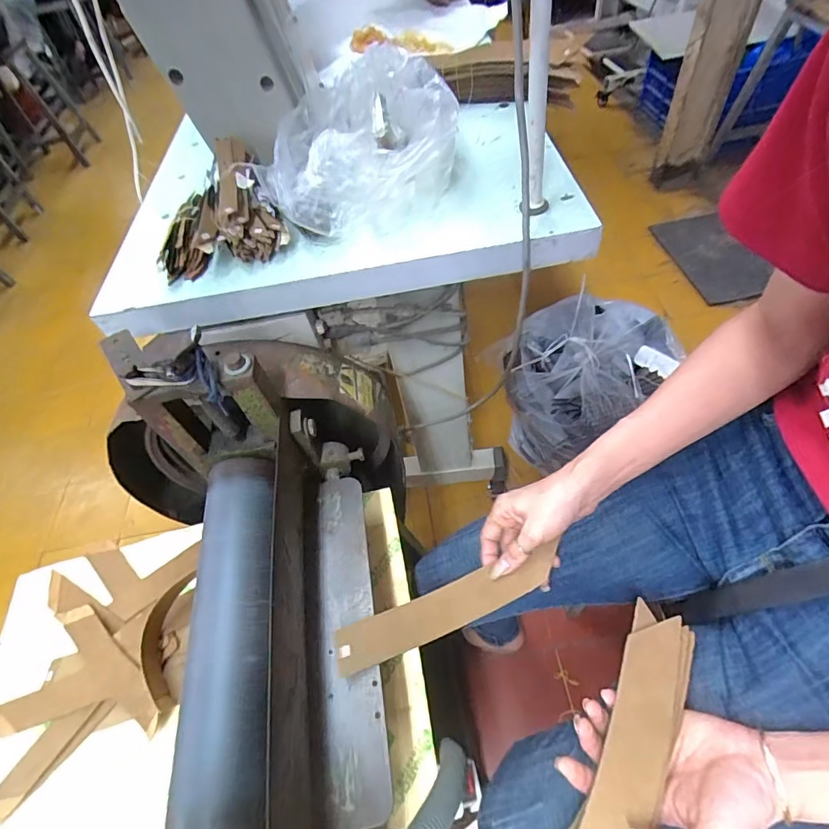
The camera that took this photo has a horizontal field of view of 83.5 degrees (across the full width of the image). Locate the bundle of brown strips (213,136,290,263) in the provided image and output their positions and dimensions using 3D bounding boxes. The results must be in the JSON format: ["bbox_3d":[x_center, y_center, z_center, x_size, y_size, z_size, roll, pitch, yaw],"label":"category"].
[{"bbox_3d":[-0.188,-0.242,0.499,0.075,0.062,0.150,-14,70,-6],"label":"bundle of brown strips"}]

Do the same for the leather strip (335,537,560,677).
[{"bbox_3d":[0.033,0.178,0.434,0.214,0.031,0.040,-19,55,-9],"label":"leather strip"}]

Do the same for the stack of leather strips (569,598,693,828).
[{"bbox_3d":[0.161,0.259,0.351,0.046,0.053,0.221,23,72,20],"label":"stack of leather strips"}]

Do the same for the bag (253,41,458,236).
[{"bbox_3d":[-0.071,-0.313,0.530,0.215,0.098,0.264,-16,54,-3],"label":"bag"}]

